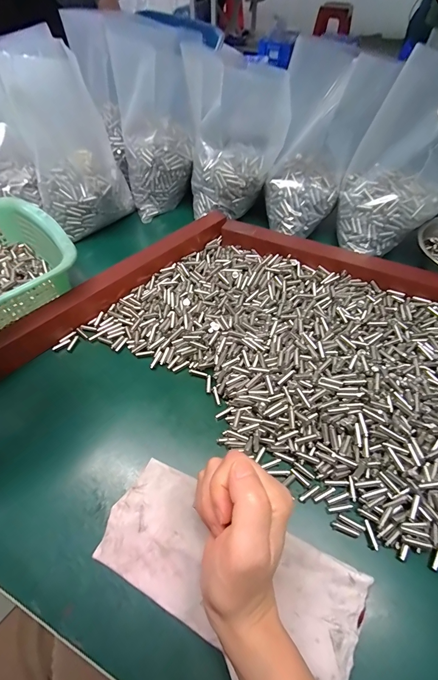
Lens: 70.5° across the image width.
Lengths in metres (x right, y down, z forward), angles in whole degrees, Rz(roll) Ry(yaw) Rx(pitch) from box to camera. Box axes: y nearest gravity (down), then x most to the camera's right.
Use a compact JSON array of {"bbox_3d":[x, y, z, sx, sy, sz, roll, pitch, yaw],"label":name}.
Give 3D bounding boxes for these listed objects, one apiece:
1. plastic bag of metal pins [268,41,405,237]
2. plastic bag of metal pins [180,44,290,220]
[{"bbox_3d":[0.131,-0.252,0.414,0.118,0.185,0.113,12,57,8],"label":"plastic bag of metal pins"},{"bbox_3d":[0.018,-0.287,0.445,0.123,0.171,0.102,-9,56,-6],"label":"plastic bag of metal pins"}]

